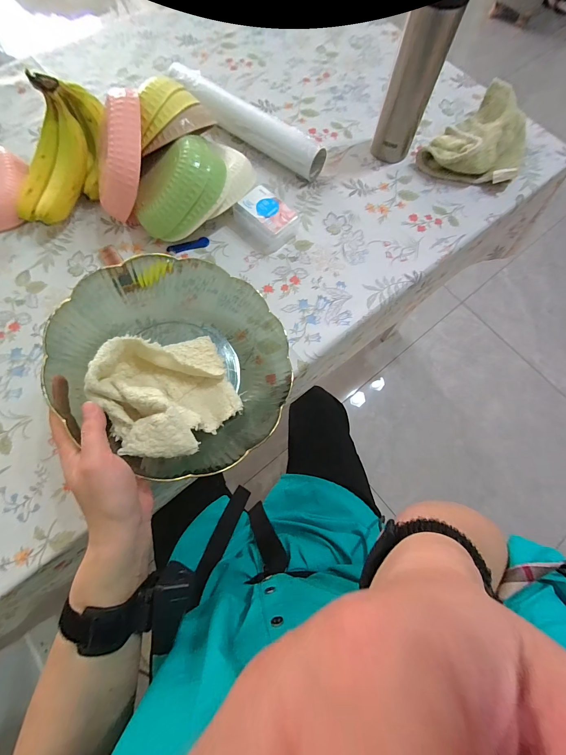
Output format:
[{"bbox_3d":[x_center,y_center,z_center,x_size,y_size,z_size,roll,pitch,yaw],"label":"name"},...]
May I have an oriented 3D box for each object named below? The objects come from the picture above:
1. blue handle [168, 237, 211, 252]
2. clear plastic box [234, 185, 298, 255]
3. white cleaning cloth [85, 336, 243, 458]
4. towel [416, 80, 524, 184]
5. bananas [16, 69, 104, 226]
[{"bbox_3d":[-0.140,-0.196,0.459,0.061,0.006,0.014,-19,74,-7],"label":"blue handle"},{"bbox_3d":[-0.027,-0.233,0.460,0.072,0.037,0.083,-38,77,-12],"label":"clear plastic box"},{"bbox_3d":[-0.119,0.019,0.336,0.123,0.098,0.123,-27,75,-9],"label":"white cleaning cloth"},{"bbox_3d":[0.336,-0.391,0.514,0.142,0.048,0.199,38,75,10],"label":"towel"},{"bbox_3d":[-0.310,-0.307,0.430,0.076,0.086,0.190,22,96,7],"label":"bananas"}]

